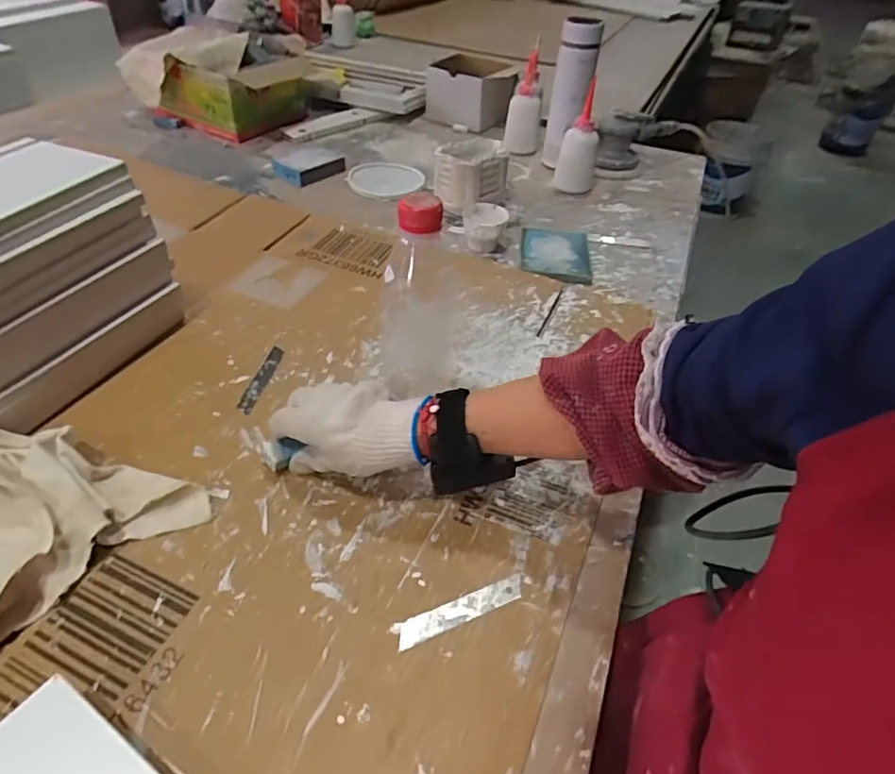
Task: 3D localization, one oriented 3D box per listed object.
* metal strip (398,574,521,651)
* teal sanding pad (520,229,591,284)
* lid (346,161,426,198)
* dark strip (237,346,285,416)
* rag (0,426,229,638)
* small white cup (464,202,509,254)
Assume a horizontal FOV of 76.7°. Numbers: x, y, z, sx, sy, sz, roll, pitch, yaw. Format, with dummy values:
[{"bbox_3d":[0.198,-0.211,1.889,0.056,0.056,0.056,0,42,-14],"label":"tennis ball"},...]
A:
[{"bbox_3d":[0.011,0.162,0.413,0.100,0.004,0.018,-16,46,-20],"label":"metal strip"},{"bbox_3d":[0.156,-0.193,0.812,0.097,0.012,0.133,6,43,2],"label":"teal sanding pad"},{"bbox_3d":[-0.103,-0.365,0.982,0.119,0.009,0.137,29,48,23],"label":"lid"},{"bbox_3d":[-0.192,-0.009,0.584,0.017,0.004,0.099,8,43,5],"label":"dark strip"},{"bbox_3d":[-0.312,0.108,0.400,0.212,0.065,0.204,11,43,8],"label":"rag"},{"bbox_3d":[0.056,-0.232,0.818,0.062,0.045,0.066,2,43,-2],"label":"small white cup"}]

